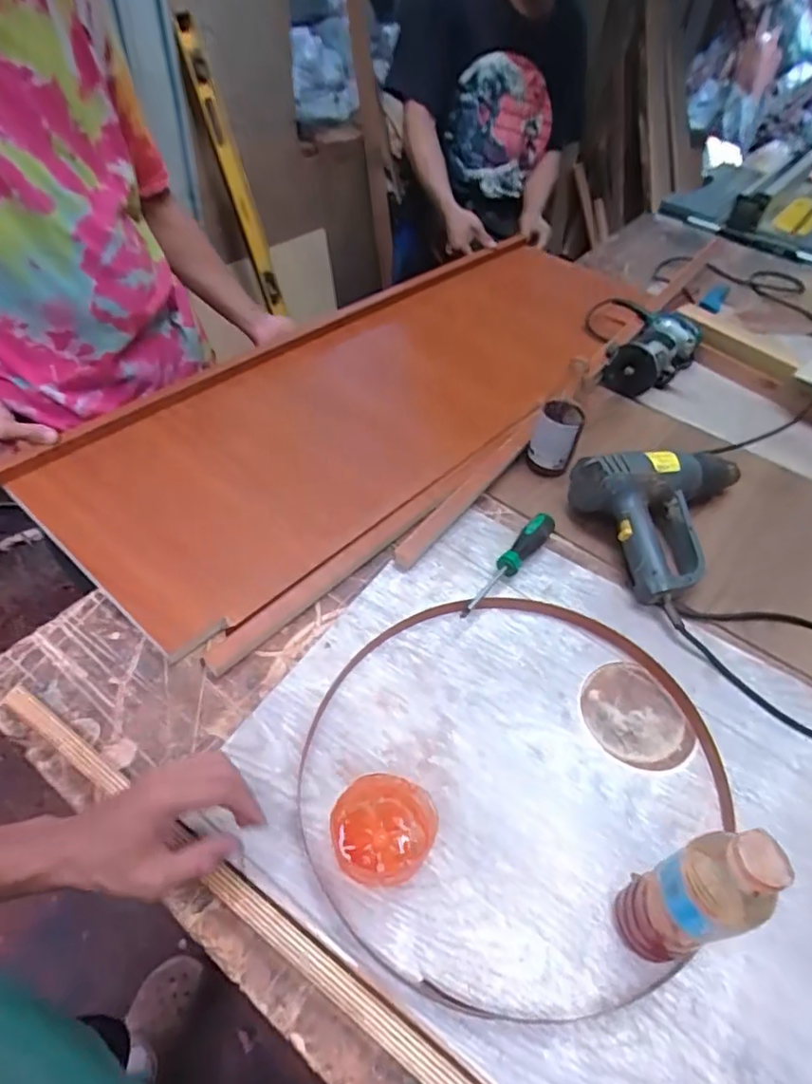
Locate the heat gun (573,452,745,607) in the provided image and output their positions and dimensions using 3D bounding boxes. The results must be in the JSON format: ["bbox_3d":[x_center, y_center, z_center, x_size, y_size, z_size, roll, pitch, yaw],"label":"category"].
[{"bbox_3d":[0.358,-0.046,0.755,0.263,0.084,0.183,-20,56,-22],"label":"heat gun"}]

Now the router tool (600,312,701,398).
[{"bbox_3d":[0.416,-0.317,0.992,0.110,0.083,0.173,34,55,20],"label":"router tool"}]

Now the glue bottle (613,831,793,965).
[{"bbox_3d":[0.195,0.250,0.408,0.044,0.190,0.053,-21,56,-22],"label":"glue bottle"}]

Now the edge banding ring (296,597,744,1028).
[{"bbox_3d":[0.108,0.211,0.551,0.409,0.015,0.368,-5,51,-10],"label":"edge banding ring"}]

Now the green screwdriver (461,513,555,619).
[{"bbox_3d":[0.126,0.025,0.699,0.025,0.034,0.183,33,54,20],"label":"green screwdriver"}]

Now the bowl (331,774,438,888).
[{"bbox_3d":[-0.018,0.239,0.488,0.080,0.050,0.074,3,50,-4],"label":"bowl"}]

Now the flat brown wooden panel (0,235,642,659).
[{"bbox_3d":[-0.011,-0.278,0.935,0.419,0.053,1.087,36,56,22],"label":"flat brown wooden panel"}]

